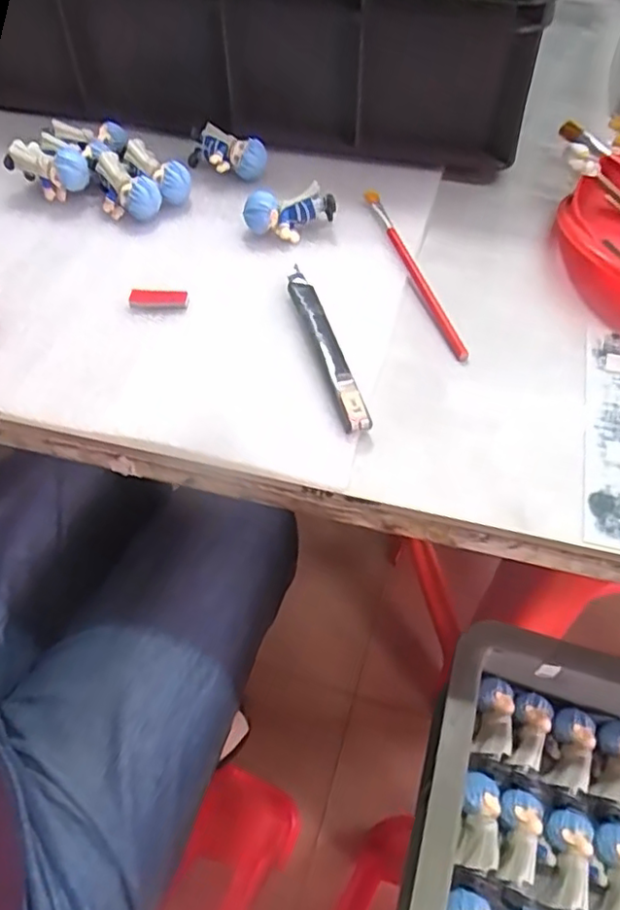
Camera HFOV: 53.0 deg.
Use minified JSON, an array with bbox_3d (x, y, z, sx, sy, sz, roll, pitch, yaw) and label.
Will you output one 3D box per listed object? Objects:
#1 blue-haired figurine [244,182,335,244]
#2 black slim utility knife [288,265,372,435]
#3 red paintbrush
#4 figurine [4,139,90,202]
[{"bbox_3d":[-0.014,-0.166,0.428,0.061,0.021,0.030,-2,53,0],"label":"blue-haired figurine"},{"bbox_3d":[0.009,-0.064,0.366,0.012,0.015,0.128,-13,54,-9],"label":"black slim utility knife"},{"bbox_3d":[0.066,-0.123,0.406,0.008,0.012,0.165,-13,54,-9],"label":"red paintbrush"},{"bbox_3d":[-0.192,-0.212,0.464,0.066,0.035,0.023,18,55,14],"label":"figurine"}]

